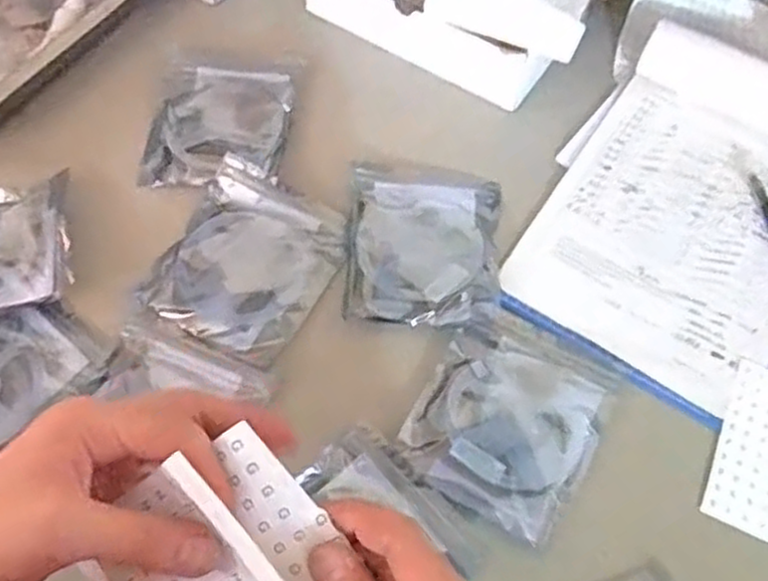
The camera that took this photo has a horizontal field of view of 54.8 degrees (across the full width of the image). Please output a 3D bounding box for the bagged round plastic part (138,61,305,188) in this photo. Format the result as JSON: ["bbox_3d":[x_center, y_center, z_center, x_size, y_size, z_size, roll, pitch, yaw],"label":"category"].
[{"bbox_3d":[-0.142,-0.152,0.648,0.114,0.020,0.141,5,62,-1],"label":"bagged round plastic part"}]

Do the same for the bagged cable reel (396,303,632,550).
[{"bbox_3d":[0.092,0.088,0.532,0.120,0.007,0.145,28,64,11],"label":"bagged cable reel"}]

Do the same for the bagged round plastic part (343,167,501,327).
[{"bbox_3d":[0.032,-0.038,0.593,0.117,0.009,0.144,6,62,0],"label":"bagged round plastic part"}]

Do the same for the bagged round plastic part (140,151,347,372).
[{"bbox_3d":[-0.103,-0.023,0.580,0.123,0.014,0.144,26,64,10],"label":"bagged round plastic part"}]

